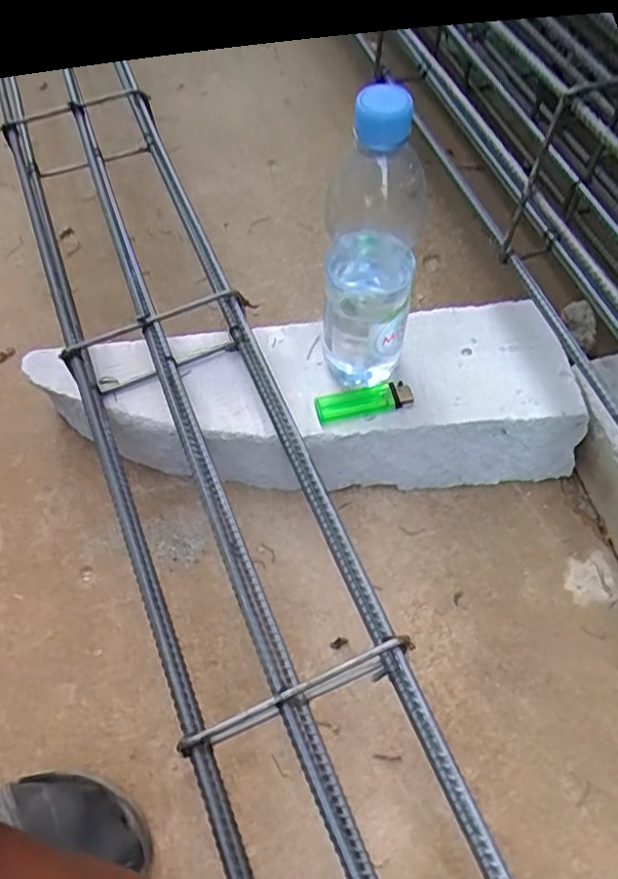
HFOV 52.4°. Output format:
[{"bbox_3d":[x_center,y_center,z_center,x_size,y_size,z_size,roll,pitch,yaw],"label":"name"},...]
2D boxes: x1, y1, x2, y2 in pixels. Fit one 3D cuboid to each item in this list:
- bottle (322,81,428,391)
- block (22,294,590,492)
[{"bbox_3d":[0.044,-0.124,0.449,0.062,0.239,0.058,8,61,5],"label":"bottle"},{"bbox_3d":[-0.006,-0.023,0.571,0.469,0.082,0.166,-8,61,-5],"label":"block"}]

